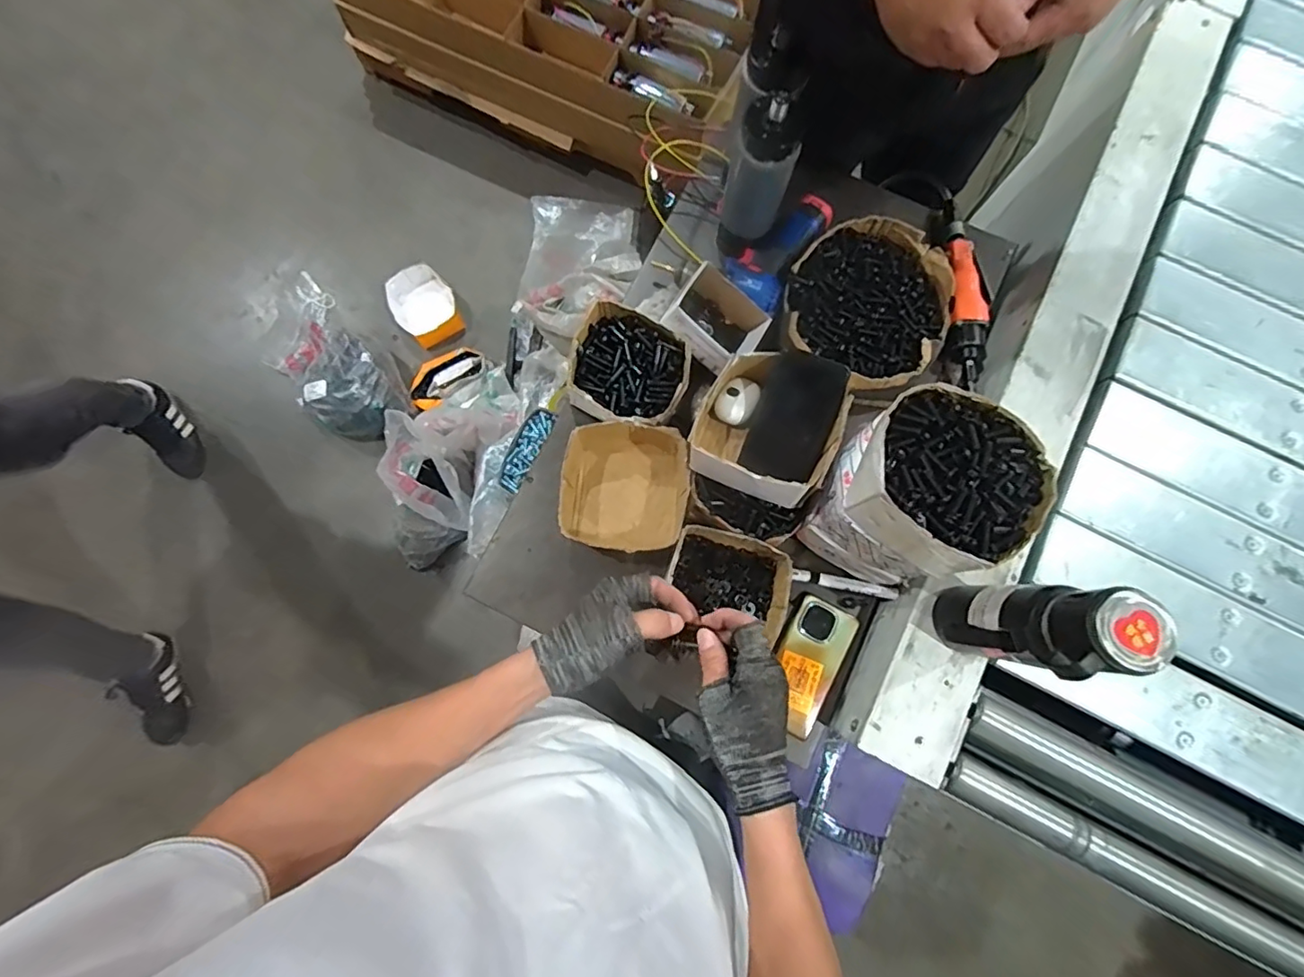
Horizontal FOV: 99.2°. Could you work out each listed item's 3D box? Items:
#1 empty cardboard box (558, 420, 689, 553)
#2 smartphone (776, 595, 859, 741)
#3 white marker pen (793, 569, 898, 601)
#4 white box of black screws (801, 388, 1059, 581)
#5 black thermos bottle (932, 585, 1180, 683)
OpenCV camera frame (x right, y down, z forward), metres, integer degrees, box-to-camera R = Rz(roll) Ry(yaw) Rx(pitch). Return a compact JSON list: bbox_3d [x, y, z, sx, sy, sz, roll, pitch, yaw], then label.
[{"bbox_3d":[-0.035,-0.001,0.712,0.162,0.074,0.161,10,80,2],"label":"empty cardboard box"},{"bbox_3d":[0.194,0.219,0.692,0.077,0.011,0.158,29,81,5],"label":"smartphone"},{"bbox_3d":[0.246,0.122,0.709,0.134,0.015,0.016,11,80,2],"label":"white marker pen"},{"bbox_3d":[0.273,0.007,0.583,0.156,0.198,0.150,36,81,6],"label":"white box of black screws"},{"bbox_3d":[0.353,0.133,0.537,0.077,0.246,0.072,4,80,1],"label":"black thermos bottle"}]

